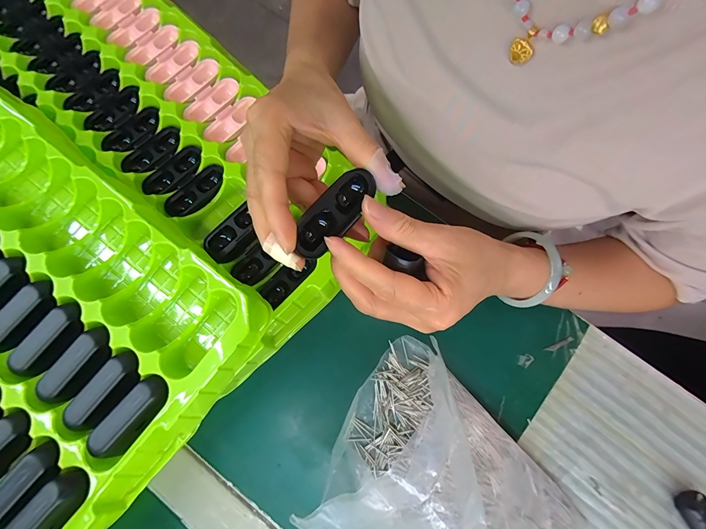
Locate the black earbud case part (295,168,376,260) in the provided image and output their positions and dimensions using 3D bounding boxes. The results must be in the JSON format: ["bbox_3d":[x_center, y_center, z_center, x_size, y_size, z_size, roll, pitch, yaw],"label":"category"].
[{"bbox_3d":[-0.012,-0.030,0.188,0.024,0.010,0.061,37,77,6],"label":"black earbud case part"}]

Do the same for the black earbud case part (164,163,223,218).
[{"bbox_3d":[-0.149,-0.068,0.306,0.027,0.020,0.064,42,81,7],"label":"black earbud case part"}]

